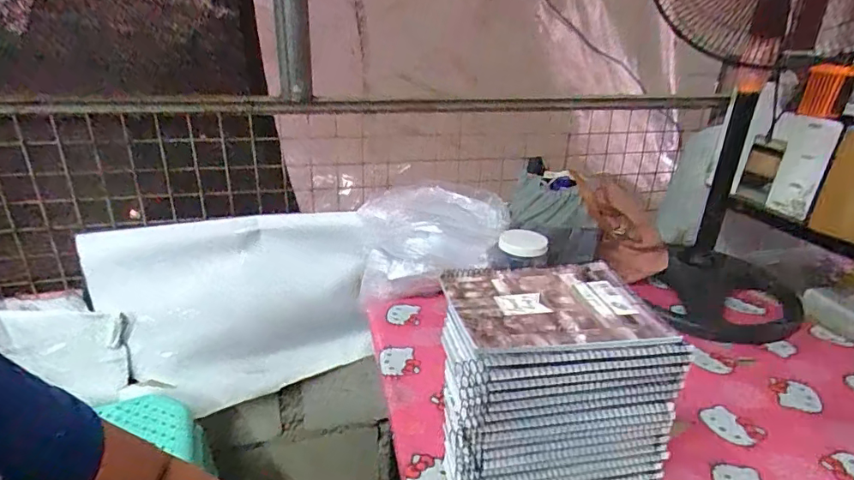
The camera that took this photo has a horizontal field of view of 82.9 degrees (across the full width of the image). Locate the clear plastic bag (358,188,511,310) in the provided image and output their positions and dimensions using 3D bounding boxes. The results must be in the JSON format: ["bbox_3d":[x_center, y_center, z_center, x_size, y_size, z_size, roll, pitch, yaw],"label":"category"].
[{"bbox_3d":[0.013,0.009,1.036,0.286,0.196,0.205,7,24,12],"label":"clear plastic bag"}]

